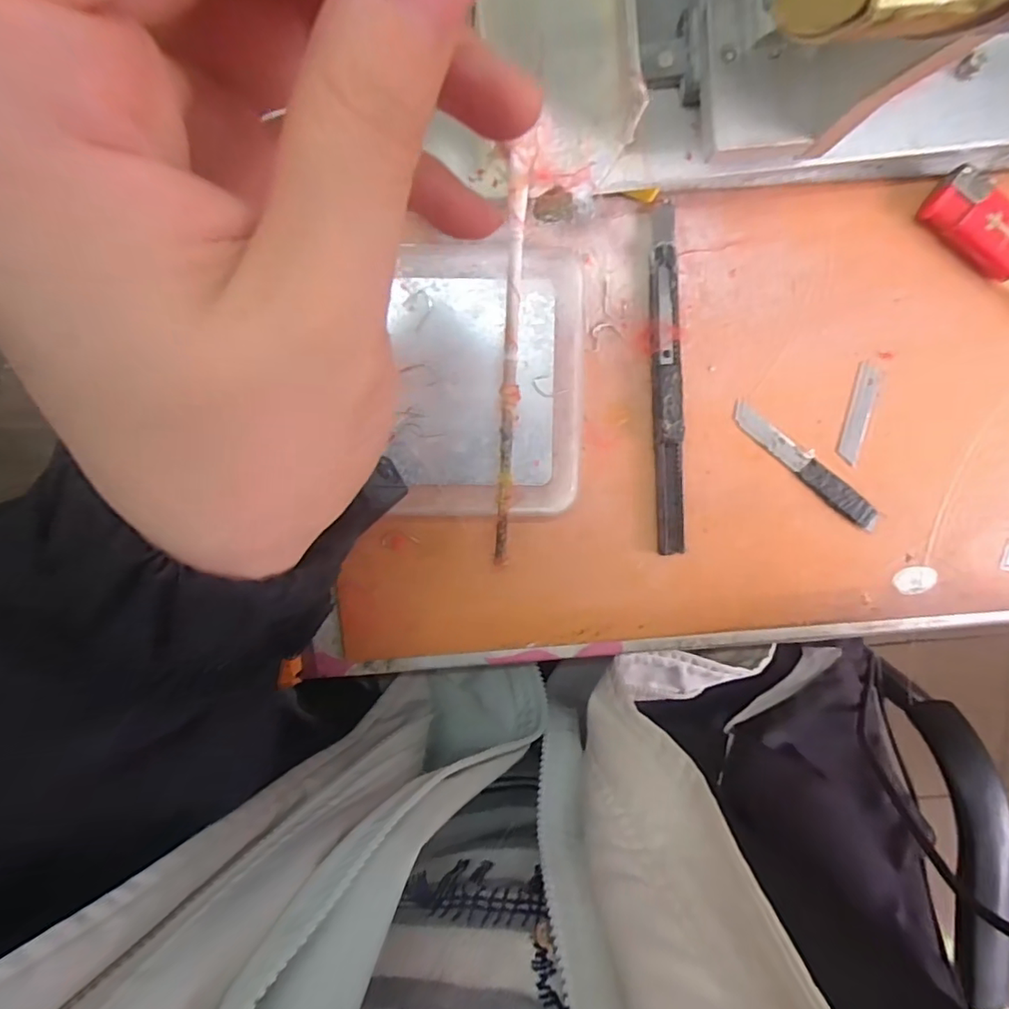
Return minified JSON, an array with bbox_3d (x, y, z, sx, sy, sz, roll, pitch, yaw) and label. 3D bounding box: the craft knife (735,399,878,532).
[{"bbox_3d":[0.131,-0.016,0.235,0.079,0.004,0.012,39,96,-5],"label":"craft knife"}]

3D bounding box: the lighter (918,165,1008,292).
[{"bbox_3d":[0.206,-0.102,0.221,0.082,0.011,0.023,37,96,-4],"label":"lighter"}]

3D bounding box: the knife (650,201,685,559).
[{"bbox_3d":[0.069,-0.049,0.227,0.011,0.009,0.141,-4,98,1],"label":"knife"}]

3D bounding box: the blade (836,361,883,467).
[{"bbox_3d":[0.153,-0.039,0.233,0.011,0.004,0.042,11,98,-1],"label":"blade"}]

